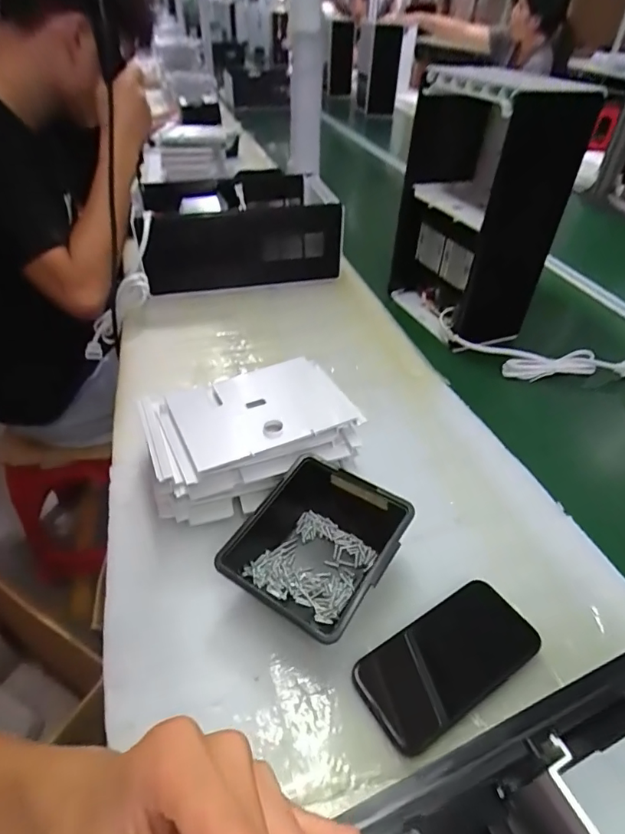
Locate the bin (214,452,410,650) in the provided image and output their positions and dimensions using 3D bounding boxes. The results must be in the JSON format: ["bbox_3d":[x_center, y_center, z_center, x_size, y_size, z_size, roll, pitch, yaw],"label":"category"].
[{"bbox_3d":[0.001,0.115,0.431,0.132,0.064,0.139,26,46,25],"label":"bin"}]

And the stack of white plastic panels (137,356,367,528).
[{"bbox_3d":[-0.064,0.024,0.514,0.210,0.085,0.138,-13,43,-18],"label":"stack of white plastic panels"}]

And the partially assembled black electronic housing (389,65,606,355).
[{"bbox_3d":[0.246,-0.324,0.754,0.135,0.333,0.236,-13,43,-18],"label":"partially assembled black electronic housing"}]

